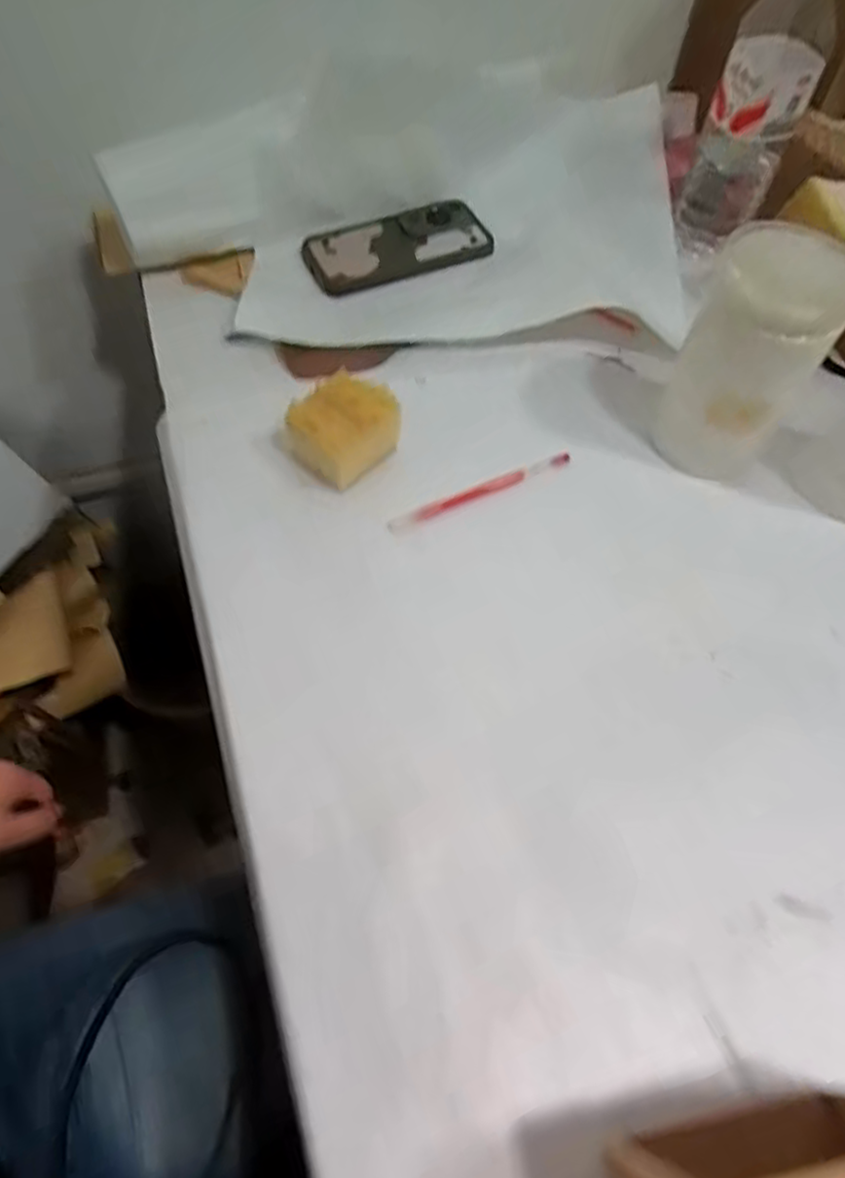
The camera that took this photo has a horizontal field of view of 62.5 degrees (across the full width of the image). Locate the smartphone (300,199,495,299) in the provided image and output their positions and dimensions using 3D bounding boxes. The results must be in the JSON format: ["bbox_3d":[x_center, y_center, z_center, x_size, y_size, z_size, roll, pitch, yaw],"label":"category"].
[{"bbox_3d":[-0.021,-0.311,0.628,0.166,0.010,0.080,-22,62,-12],"label":"smartphone"}]

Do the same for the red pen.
[{"bbox_3d":[0.043,-0.070,0.492,0.144,0.005,0.012,-24,63,-13],"label":"red pen"}]

